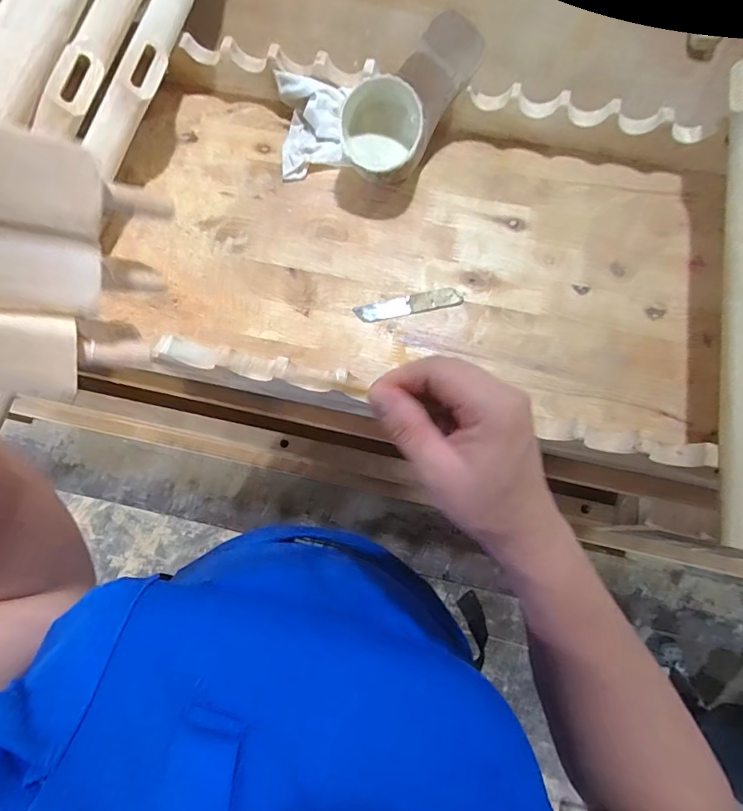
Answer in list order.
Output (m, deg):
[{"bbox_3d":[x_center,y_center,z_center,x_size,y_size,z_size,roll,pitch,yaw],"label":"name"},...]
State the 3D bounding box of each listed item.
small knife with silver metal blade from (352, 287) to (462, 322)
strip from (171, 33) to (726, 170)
[{"bbox_3d":[0.036,-0.098,0.444,0.102,0.004,0.022,-11,75,-2],"label":"small knife with silver metal blade"},{"bbox_3d":[0.067,-0.308,0.478,0.554,0.057,0.024,13,76,4],"label":"strip"}]

